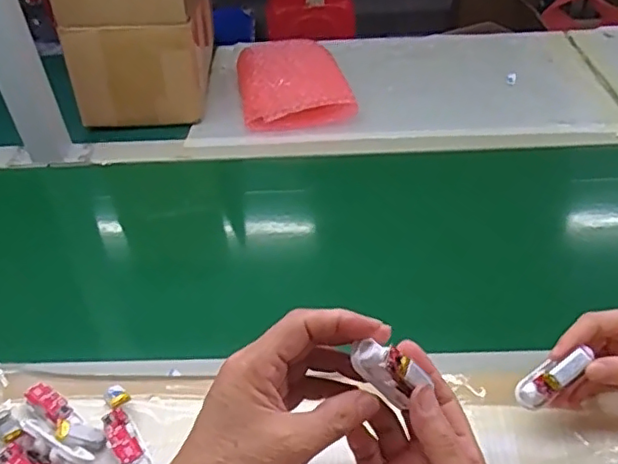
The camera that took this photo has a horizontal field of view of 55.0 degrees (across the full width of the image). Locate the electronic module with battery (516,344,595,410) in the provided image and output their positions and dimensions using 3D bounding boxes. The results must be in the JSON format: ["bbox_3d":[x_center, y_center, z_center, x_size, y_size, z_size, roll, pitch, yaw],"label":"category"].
[{"bbox_3d":[0.164,0.099,0.399,0.055,0.018,0.019,-40,42,12],"label":"electronic module with battery"}]

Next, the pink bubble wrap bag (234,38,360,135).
[{"bbox_3d":[-0.025,-0.214,0.830,0.143,0.038,0.217,-8,39,-5],"label":"pink bubble wrap bag"}]

